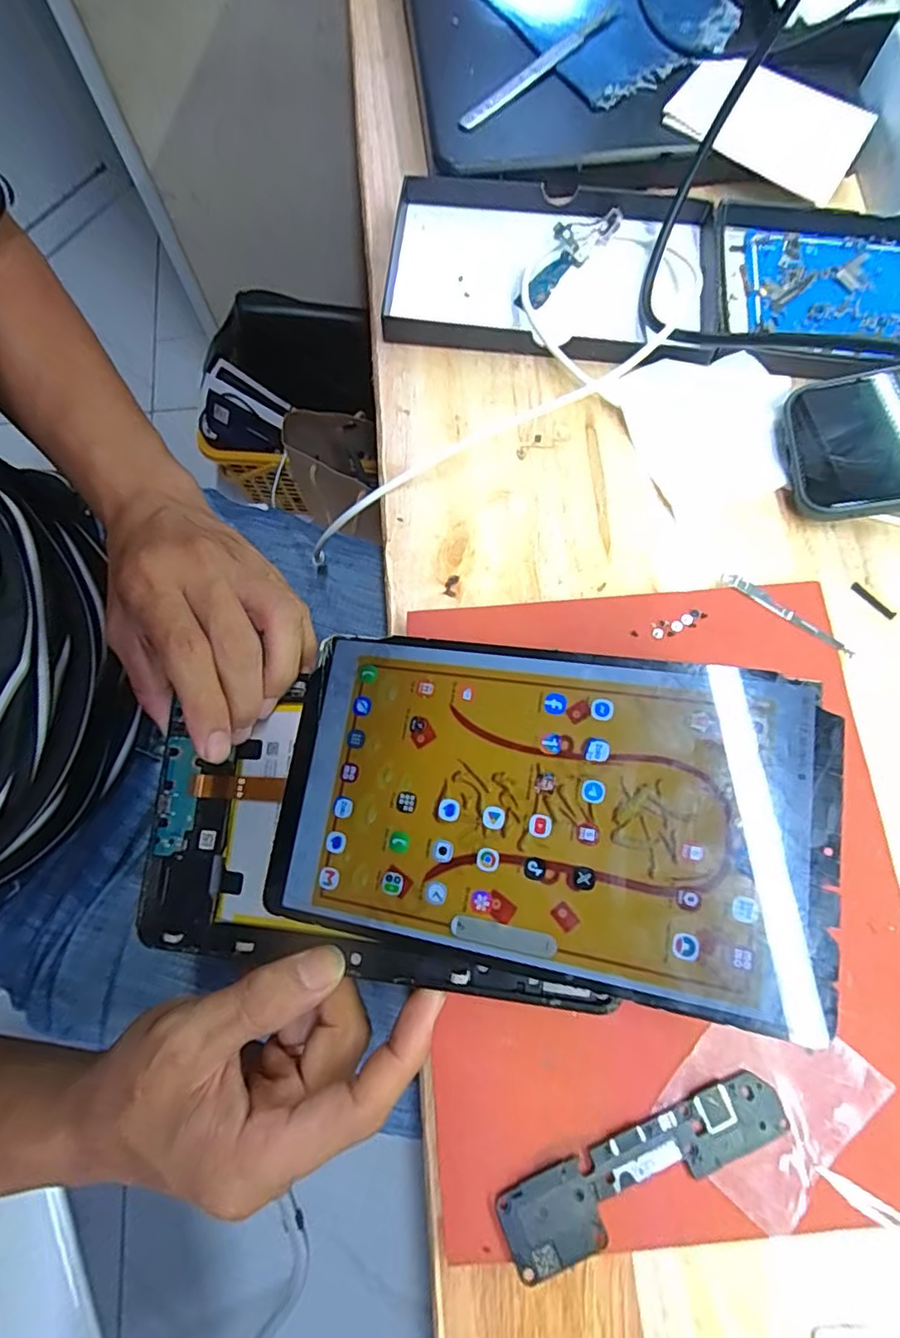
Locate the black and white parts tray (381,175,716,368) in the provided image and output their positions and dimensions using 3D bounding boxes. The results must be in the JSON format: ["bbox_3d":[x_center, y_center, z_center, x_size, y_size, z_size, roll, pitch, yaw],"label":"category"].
[{"bbox_3d":[0.052,-0.219,0.321,0.180,0.017,0.108,8,76,4],"label":"black and white parts tray"}]

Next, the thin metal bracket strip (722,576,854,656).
[{"bbox_3d":[0.156,-0.026,0.267,0.065,0.004,0.007,33,79,9],"label":"thin metal bracket strip"}]

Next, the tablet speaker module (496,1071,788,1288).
[{"bbox_3d":[0.071,0.182,0.208,0.109,0.005,0.029,-22,76,-4],"label":"tablet speaker module"}]

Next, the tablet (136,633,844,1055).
[{"bbox_3d":[-0.002,0.056,0.232,0.271,0.015,0.131,0,79,16],"label":"tablet"}]

